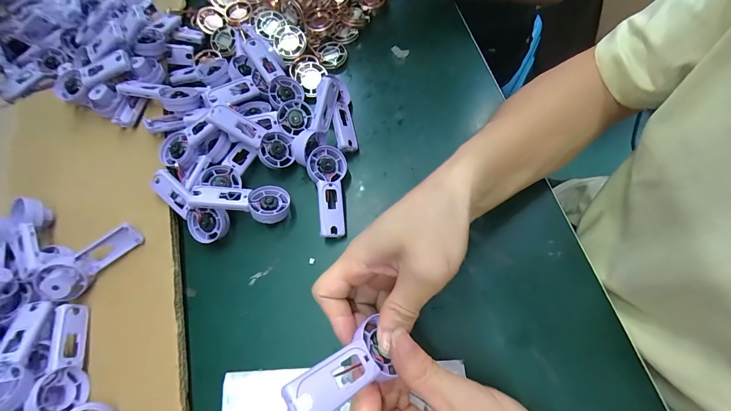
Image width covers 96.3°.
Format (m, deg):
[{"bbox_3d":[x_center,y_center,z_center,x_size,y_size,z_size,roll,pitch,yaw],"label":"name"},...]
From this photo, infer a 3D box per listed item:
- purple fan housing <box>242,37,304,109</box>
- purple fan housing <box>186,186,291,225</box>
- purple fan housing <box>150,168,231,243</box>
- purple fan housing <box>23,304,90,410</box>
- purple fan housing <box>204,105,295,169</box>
[{"bbox_3d":[-0.109,-0.155,0.382,0.040,0.023,0.082,-34,94,-11],"label":"purple fan housing"},{"bbox_3d":[-0.124,-0.005,0.326,0.094,0.012,0.041,6,66,-13],"label":"purple fan housing"},{"bbox_3d":[-0.181,0.000,0.334,0.092,0.017,0.037,41,75,2],"label":"purple fan housing"},{"bbox_3d":[-0.263,0.134,0.287,0.017,0.038,0.090,-21,65,25],"label":"purple fan housing"},{"bbox_3d":[-0.116,-0.074,0.341,0.090,0.020,0.038,32,66,-30],"label":"purple fan housing"}]

